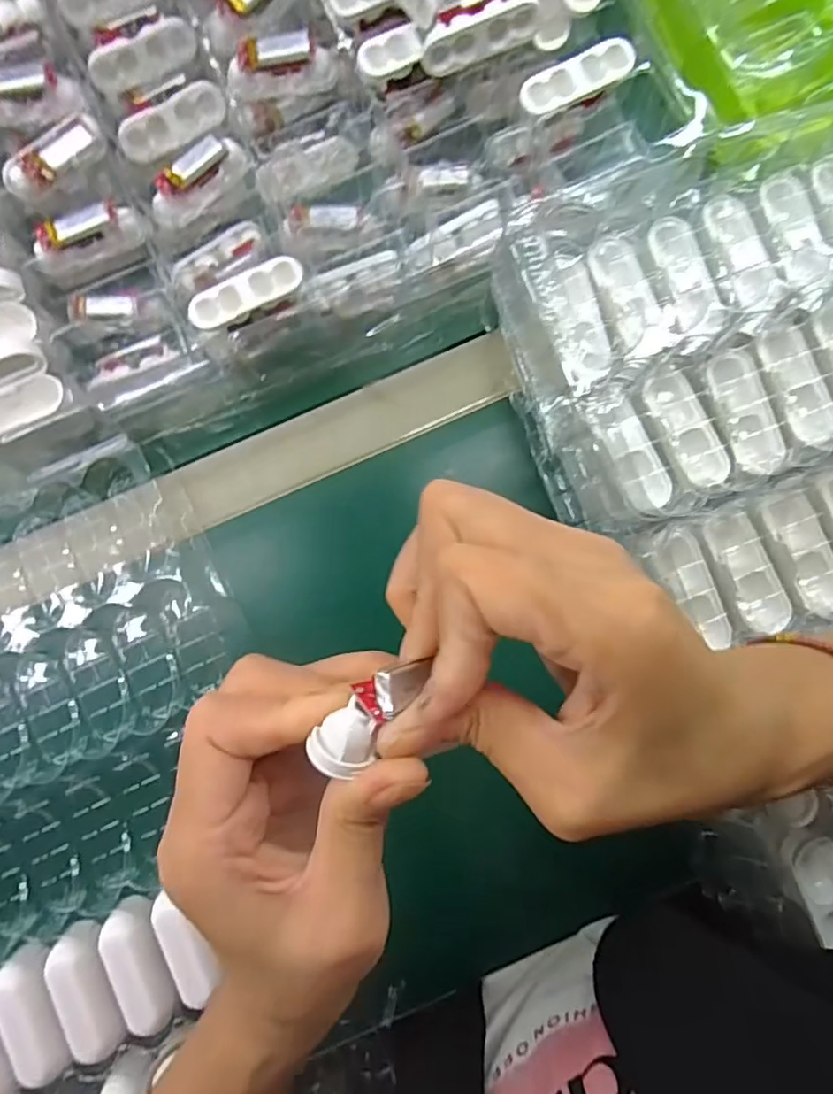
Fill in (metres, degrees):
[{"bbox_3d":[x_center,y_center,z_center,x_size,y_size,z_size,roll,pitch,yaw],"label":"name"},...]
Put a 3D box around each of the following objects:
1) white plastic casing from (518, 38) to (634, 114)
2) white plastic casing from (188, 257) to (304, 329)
[{"bbox_3d":[0.089,-0.256,0.323,0.063,0.013,0.023,-25,85,-1],"label":"white plastic casing"},{"bbox_3d":[-0.091,-0.136,0.314,0.063,0.005,0.018,-26,85,-1],"label":"white plastic casing"}]

